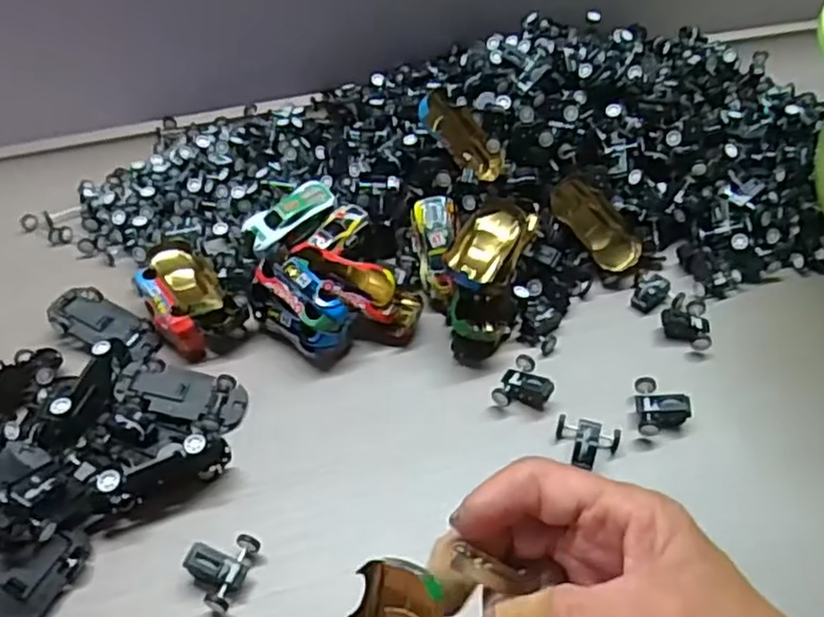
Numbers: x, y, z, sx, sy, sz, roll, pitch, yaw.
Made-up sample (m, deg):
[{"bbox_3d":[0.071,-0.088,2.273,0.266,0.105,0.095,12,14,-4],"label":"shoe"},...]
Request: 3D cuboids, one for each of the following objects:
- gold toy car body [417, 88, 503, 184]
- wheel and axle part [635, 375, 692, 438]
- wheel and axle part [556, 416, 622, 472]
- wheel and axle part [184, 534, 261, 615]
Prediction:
[{"bbox_3d":[0.030,-0.105,0.436,0.067,0.018,0.031,38,39,-24],"label":"gold toy car body"},{"bbox_3d":[0.129,0.053,0.364,0.025,0.016,0.032,7,45,5],"label":"wheel and axle part"},{"bbox_3d":[0.086,0.066,0.349,0.032,0.014,0.025,17,47,14],"label":"wheel and axle part"},{"bbox_3d":[-0.083,0.111,0.304,0.023,0.017,0.032,18,47,15],"label":"wheel and axle part"}]

